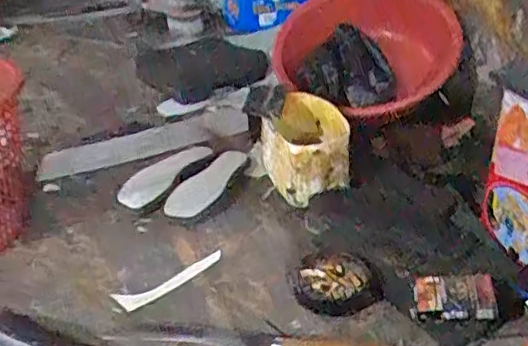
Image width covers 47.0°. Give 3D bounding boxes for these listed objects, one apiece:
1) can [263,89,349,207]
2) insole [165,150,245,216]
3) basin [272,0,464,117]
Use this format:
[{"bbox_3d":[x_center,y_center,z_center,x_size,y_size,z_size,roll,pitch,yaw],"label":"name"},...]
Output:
[{"bbox_3d":[0.067,-0.035,1.011,0.128,0.129,0.187,-4,29,-4],"label":"can"},{"bbox_3d":[-0.095,0.014,1.025,0.063,0.019,0.197,13,34,22],"label":"insole"},{"bbox_3d":[0.190,-0.229,1.148,0.294,0.130,0.376,39,66,15],"label":"basin"}]

